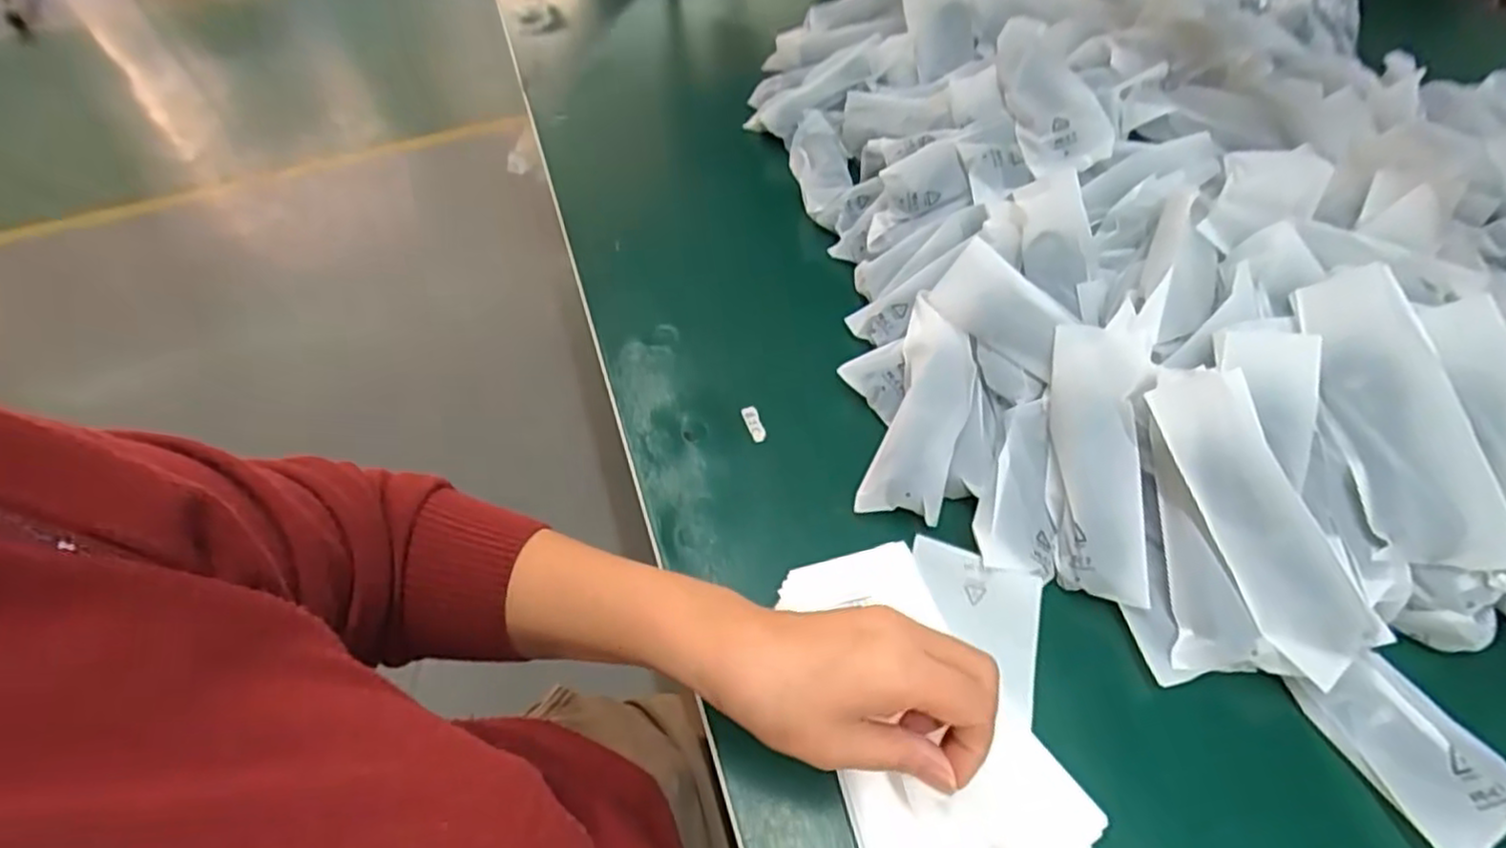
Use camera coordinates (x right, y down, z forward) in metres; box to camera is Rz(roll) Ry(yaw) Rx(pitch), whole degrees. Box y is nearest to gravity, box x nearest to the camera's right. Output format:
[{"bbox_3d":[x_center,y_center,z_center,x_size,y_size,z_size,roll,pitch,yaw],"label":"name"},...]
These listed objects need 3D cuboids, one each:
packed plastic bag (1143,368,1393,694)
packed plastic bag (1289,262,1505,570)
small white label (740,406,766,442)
[{"bbox_3d":[0.249,0.044,0.349,0.047,0.025,0.155,-24,85,-15],"label":"packed plastic bag"},{"bbox_3d":[0.321,-0.002,0.356,0.050,0.016,0.153,-21,75,25],"label":"packed plastic bag"},{"bbox_3d":[0.000,-0.001,0.482,0.010,0.004,0.029,-17,53,-10],"label":"small white label"}]

